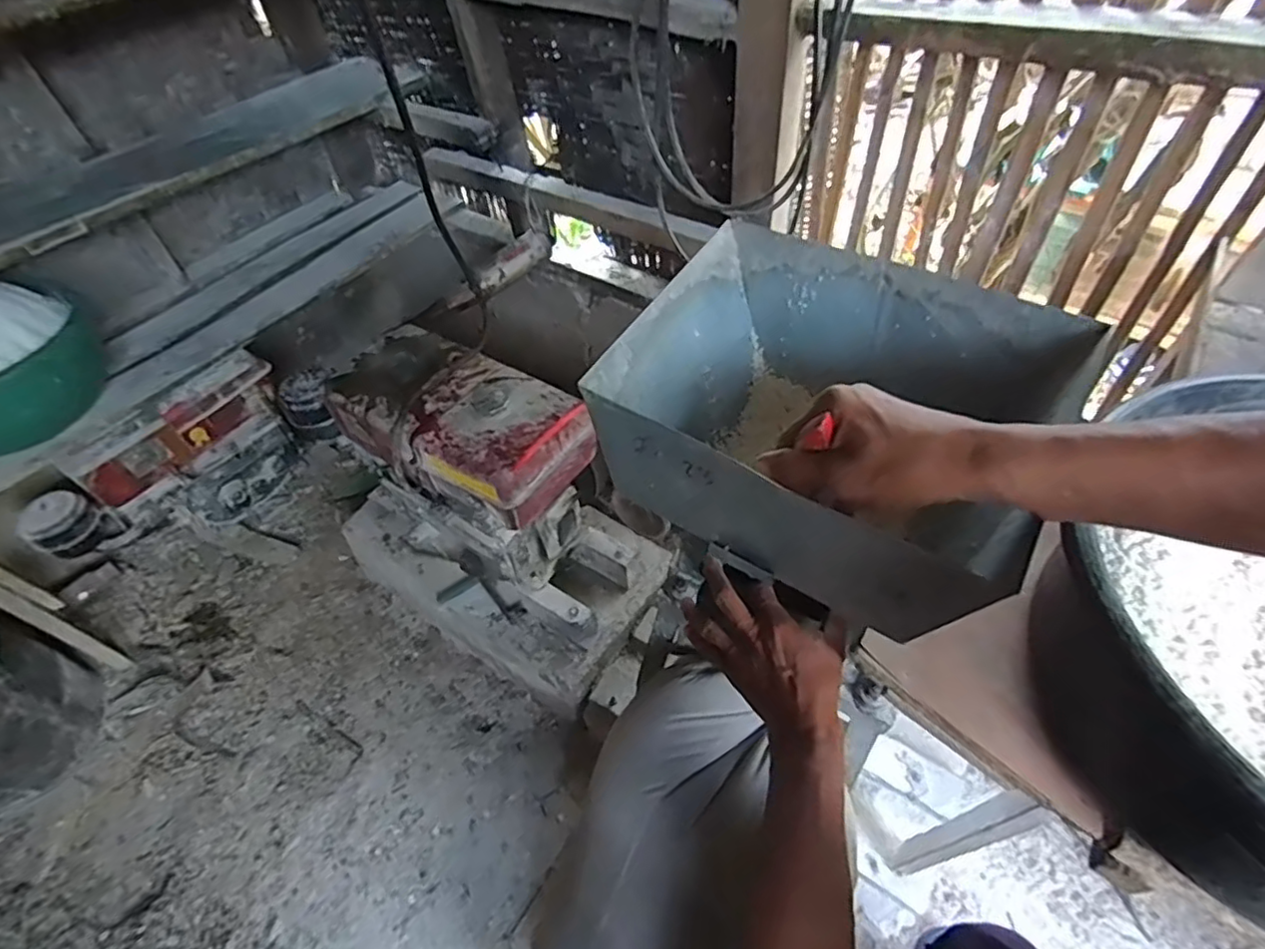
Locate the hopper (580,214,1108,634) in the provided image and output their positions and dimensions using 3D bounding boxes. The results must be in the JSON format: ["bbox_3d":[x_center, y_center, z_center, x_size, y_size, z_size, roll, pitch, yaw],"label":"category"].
[{"bbox_3d":[0.136,-0.035,0.469,0.274,0.132,0.233,26,58,22],"label":"hopper"}]

